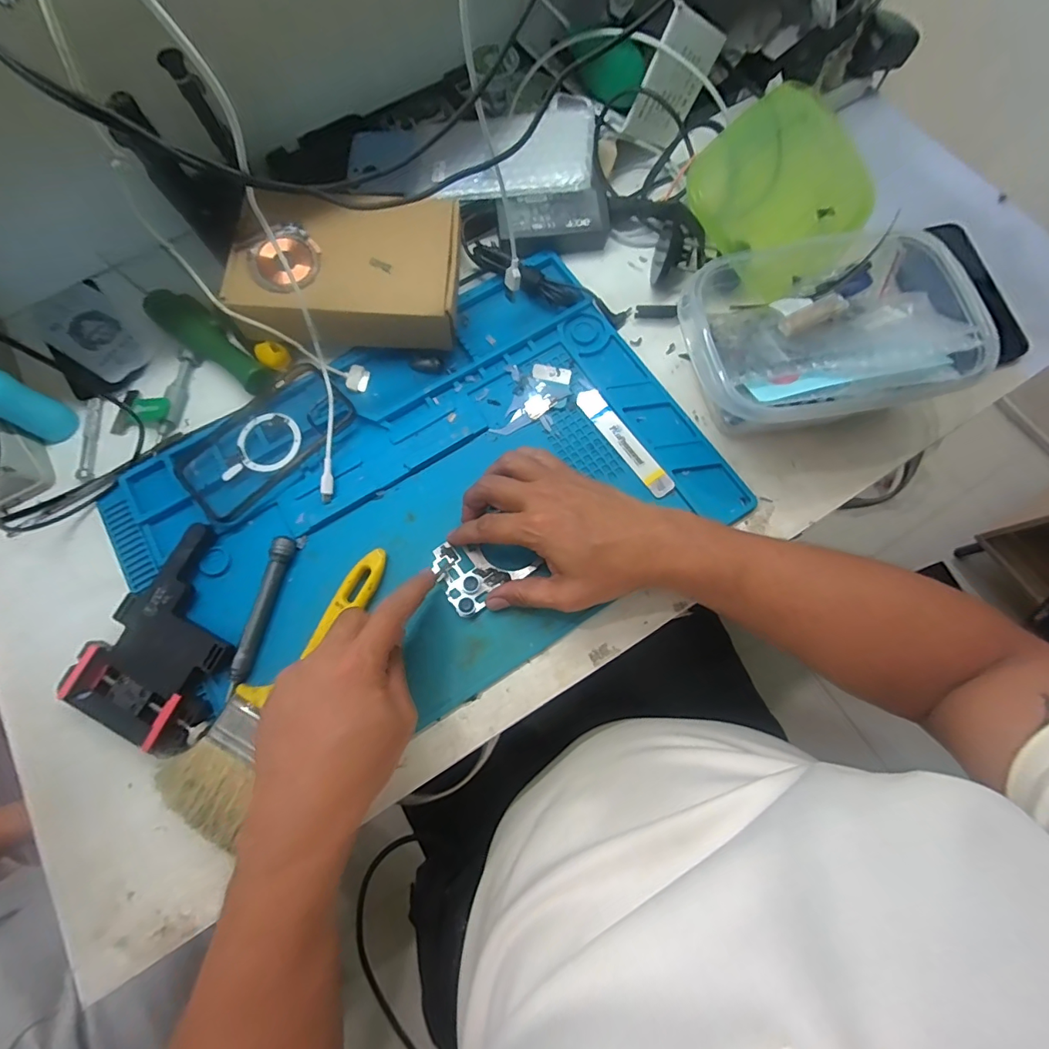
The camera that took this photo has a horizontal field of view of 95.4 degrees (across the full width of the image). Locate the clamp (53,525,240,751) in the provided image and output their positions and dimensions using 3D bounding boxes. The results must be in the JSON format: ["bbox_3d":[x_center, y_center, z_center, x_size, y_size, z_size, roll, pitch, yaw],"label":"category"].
[{"bbox_3d":[-0.263,0.093,0.369,0.114,0.027,0.149,34,78,11],"label":"clamp"}]

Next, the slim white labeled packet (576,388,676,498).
[{"bbox_3d":[0.087,-0.074,0.418,0.021,0.006,0.117,-34,76,-8],"label":"slim white labeled packet"}]

